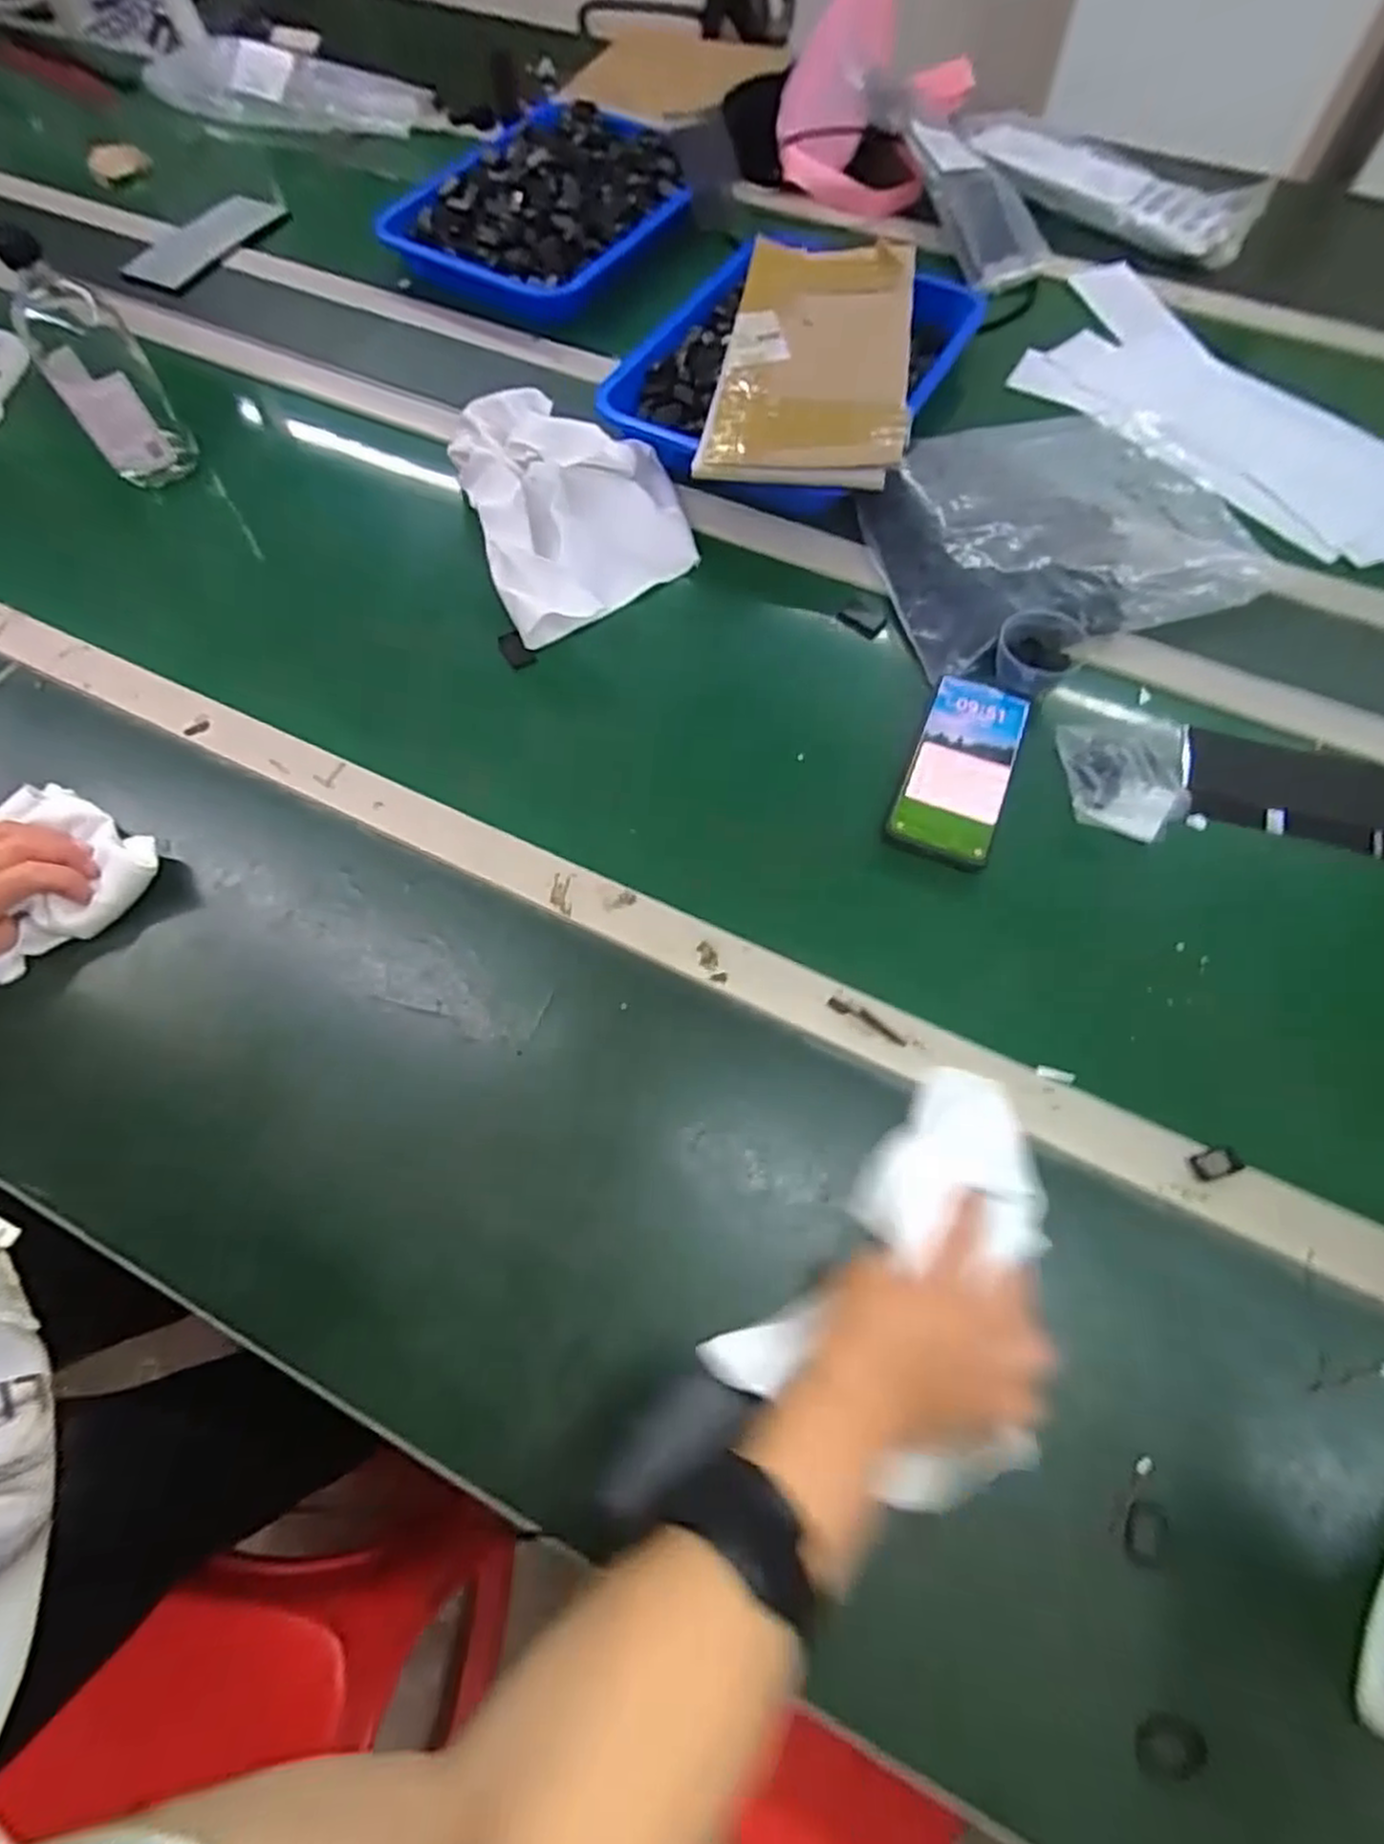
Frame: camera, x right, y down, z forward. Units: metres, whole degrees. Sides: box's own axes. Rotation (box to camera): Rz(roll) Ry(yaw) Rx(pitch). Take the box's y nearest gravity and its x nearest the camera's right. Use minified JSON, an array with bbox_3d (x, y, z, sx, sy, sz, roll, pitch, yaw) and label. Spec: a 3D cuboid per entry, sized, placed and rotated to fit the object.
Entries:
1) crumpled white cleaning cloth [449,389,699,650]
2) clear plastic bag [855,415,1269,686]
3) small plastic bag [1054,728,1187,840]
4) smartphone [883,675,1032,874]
[{"bbox_3d":[-0.106,-0.373,0.659,0.178,0.054,0.295,-20,68,-8],"label":"crumpled white cleaning cloth"},{"bbox_3d":[0.314,-0.350,0.649,0.330,0.041,0.263,-16,68,-6],"label":"clear plastic bag"},{"bbox_3d":[0.319,-0.105,0.554,0.085,0.019,0.091,-2,67,0],"label":"small plastic bag"},{"bbox_3d":[0.196,-0.115,0.553,0.072,0.007,0.159,20,68,9],"label":"smartphone"}]

